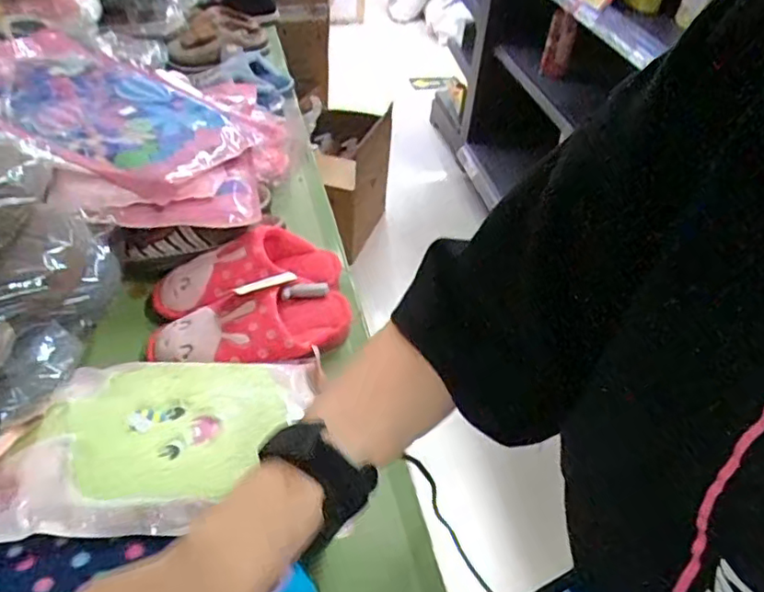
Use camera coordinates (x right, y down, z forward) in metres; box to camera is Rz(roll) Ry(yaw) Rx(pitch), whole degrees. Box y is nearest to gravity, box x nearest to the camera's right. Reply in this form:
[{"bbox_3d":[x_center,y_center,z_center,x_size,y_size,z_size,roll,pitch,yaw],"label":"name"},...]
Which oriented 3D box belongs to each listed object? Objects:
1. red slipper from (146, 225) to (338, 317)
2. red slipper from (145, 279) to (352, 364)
[{"bbox_3d":[-0.149,-0.026,0.662,0.204,0.057,0.105,-16,46,-20],"label":"red slipper"},{"bbox_3d":[-0.130,0.033,0.610,0.207,0.052,0.091,-12,45,-17],"label":"red slipper"}]

